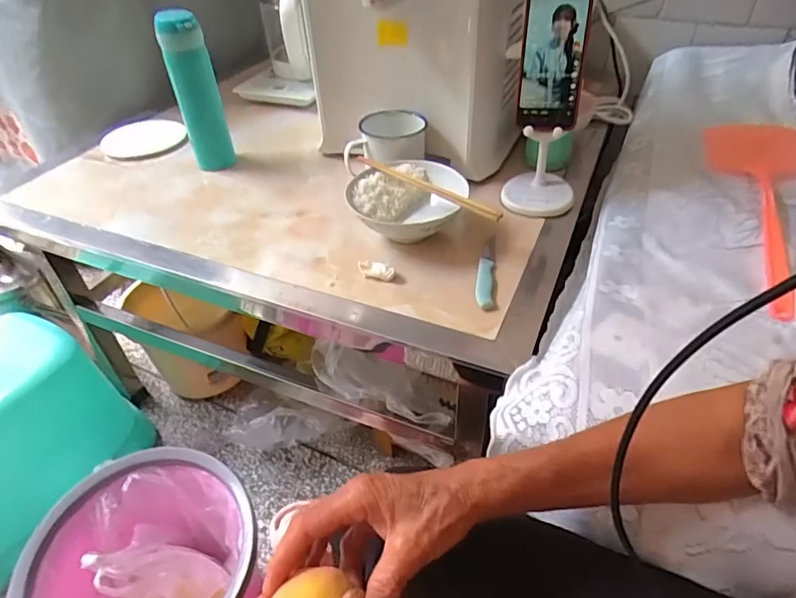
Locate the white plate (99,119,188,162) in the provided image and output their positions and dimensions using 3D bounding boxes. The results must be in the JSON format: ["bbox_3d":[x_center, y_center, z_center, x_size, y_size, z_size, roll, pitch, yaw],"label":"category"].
[{"bbox_3d":[-0.438,-0.274,0.874,0.126,0.022,0.126,0,43,0],"label":"white plate"}]

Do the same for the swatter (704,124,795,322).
[{"bbox_3d":[0.465,-0.141,0.685,0.131,0.023,0.466,22,48,23],"label":"swatter"}]

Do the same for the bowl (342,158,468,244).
[{"bbox_3d":[0.007,-0.113,0.650,0.138,0.066,0.133,0,43,0],"label":"bowl"}]

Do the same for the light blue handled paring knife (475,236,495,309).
[{"bbox_3d":[0.104,-0.037,0.603,0.021,0.013,0.133,5,44,6],"label":"light blue handled paring knife"}]

